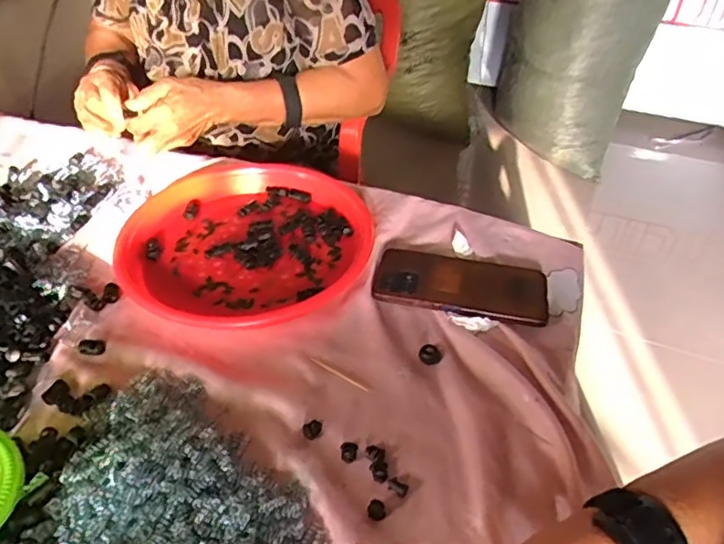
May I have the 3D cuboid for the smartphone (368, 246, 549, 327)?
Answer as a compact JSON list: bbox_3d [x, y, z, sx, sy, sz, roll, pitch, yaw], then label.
[{"bbox_3d":[0.096,0.009,0.551,0.165,0.016,0.088,8,43,7],"label":"smartphone"}]

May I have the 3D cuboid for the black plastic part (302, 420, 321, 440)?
[{"bbox_3d":[-0.038,0.121,0.435,0.015,0.006,0.011,-21,47,-22],"label":"black plastic part"}]

